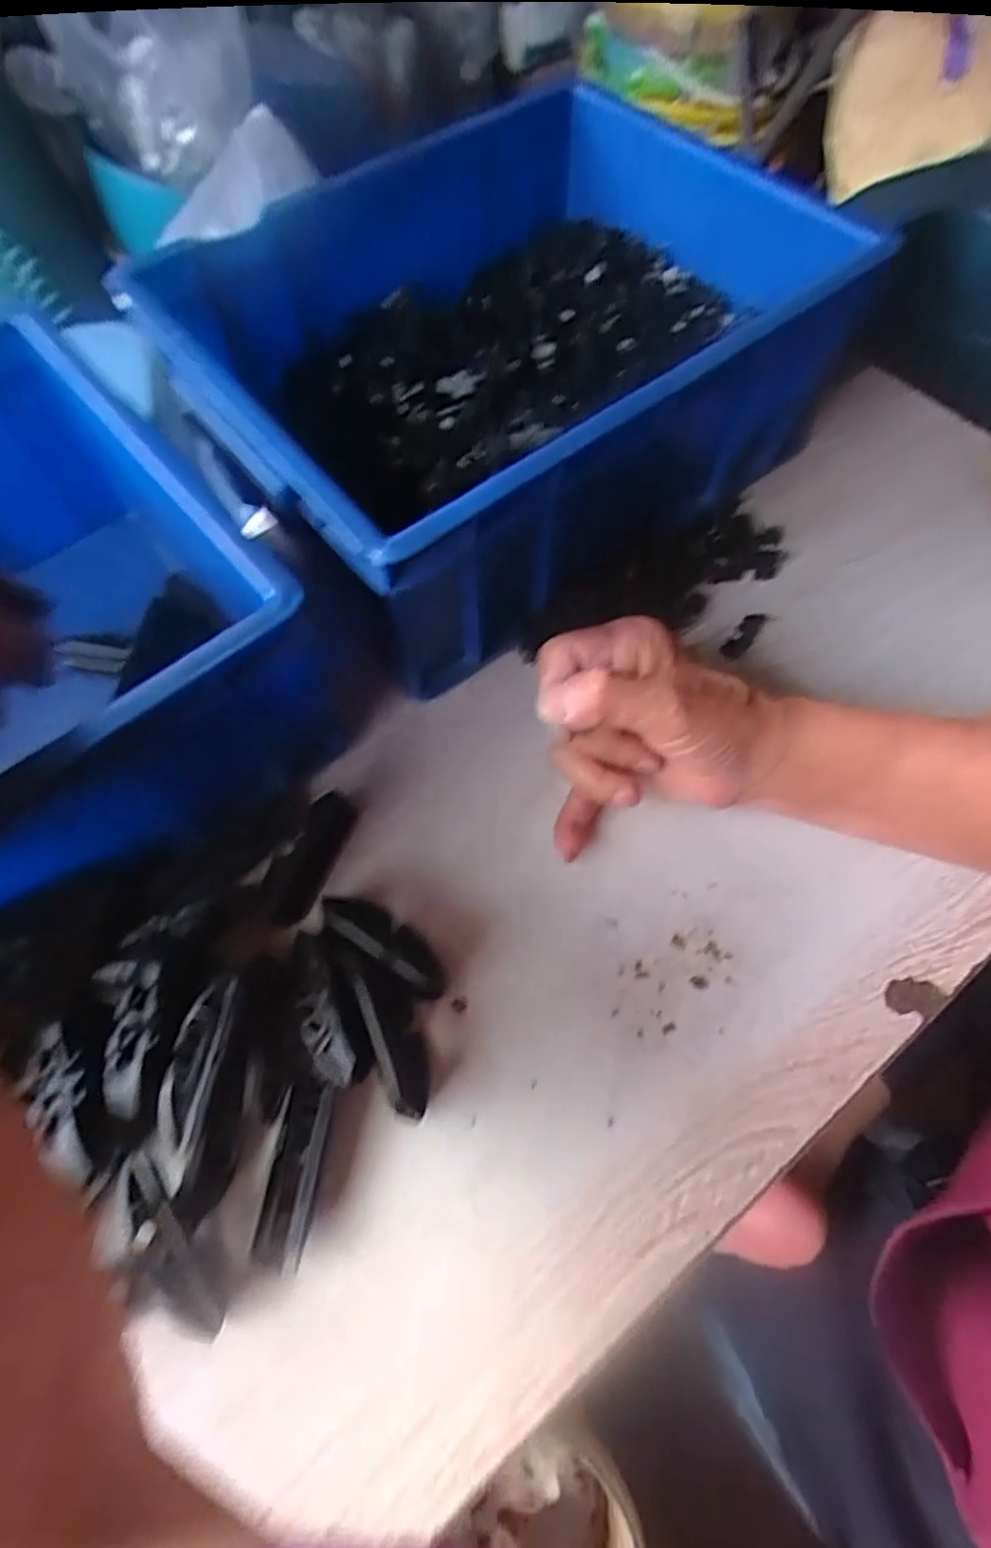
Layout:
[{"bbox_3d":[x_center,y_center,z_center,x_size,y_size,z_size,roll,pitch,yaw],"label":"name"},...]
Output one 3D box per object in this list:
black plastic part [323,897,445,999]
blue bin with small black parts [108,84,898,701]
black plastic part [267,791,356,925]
[{"bbox_3d":[-0.051,0.079,0.325,0.066,0.019,0.022,32,69,15],"label":"black plastic part"},{"bbox_3d":[0.008,-0.256,0.405,0.360,0.134,0.272,-37,69,-15],"label":"blue bin with small black parts"},{"bbox_3d":[-0.094,0.041,0.349,0.023,0.011,0.069,20,66,11],"label":"black plastic part"}]

